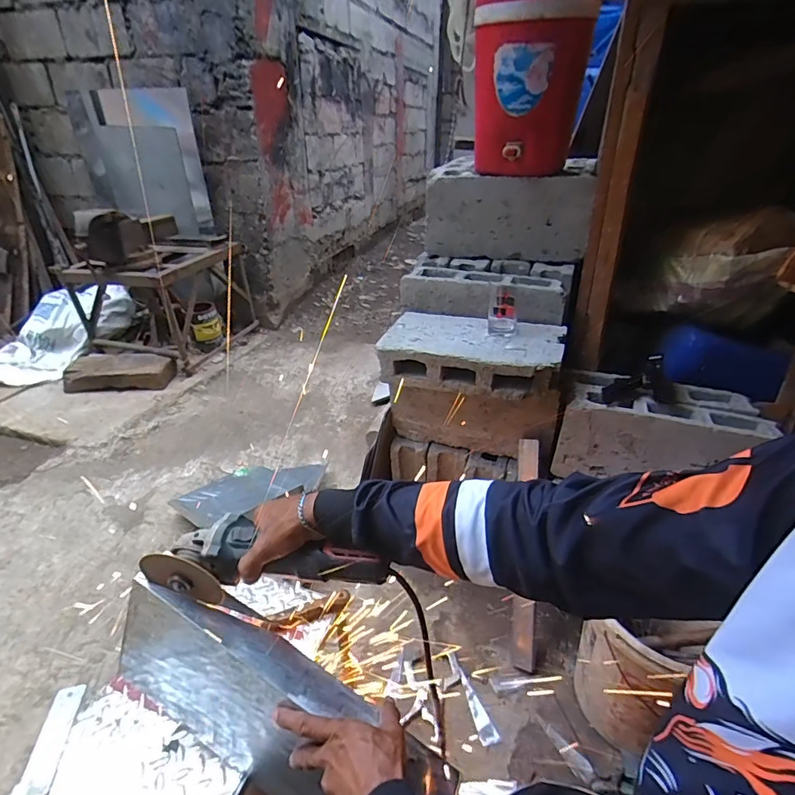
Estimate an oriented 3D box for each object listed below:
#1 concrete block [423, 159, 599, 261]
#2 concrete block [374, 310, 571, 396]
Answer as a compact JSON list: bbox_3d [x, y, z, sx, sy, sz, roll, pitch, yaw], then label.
[{"bbox_3d":[0.287,-0.479,1.221,0.401,0.194,0.165,10,32,16],"label":"concrete block"},{"bbox_3d":[0.168,-0.099,1.080,0.393,0.107,0.200,10,32,16],"label":"concrete block"}]

